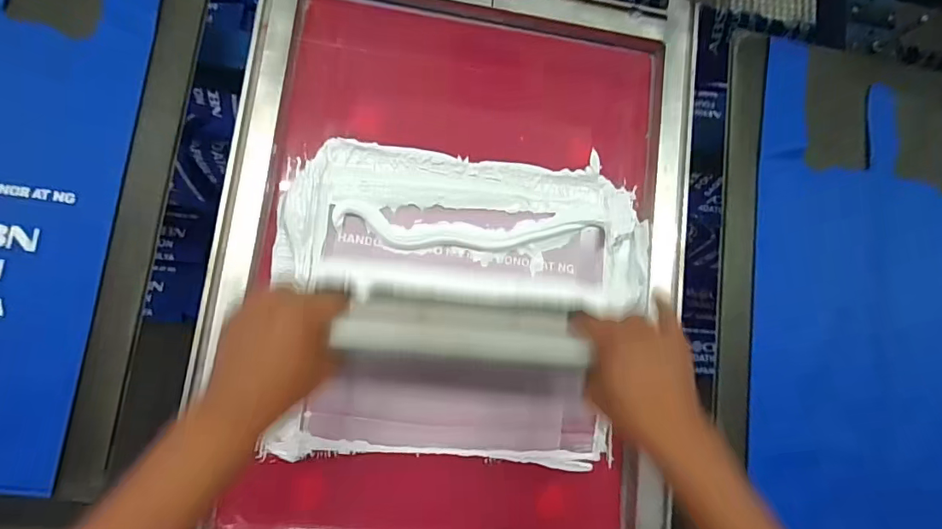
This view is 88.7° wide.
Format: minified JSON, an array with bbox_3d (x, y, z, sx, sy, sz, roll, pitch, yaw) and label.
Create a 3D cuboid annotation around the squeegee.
[{"bbox_3d":[-0.004,0.057,0.441,0.210,0.107,0.030,7,109,-6],"label":"squeegee"}]

